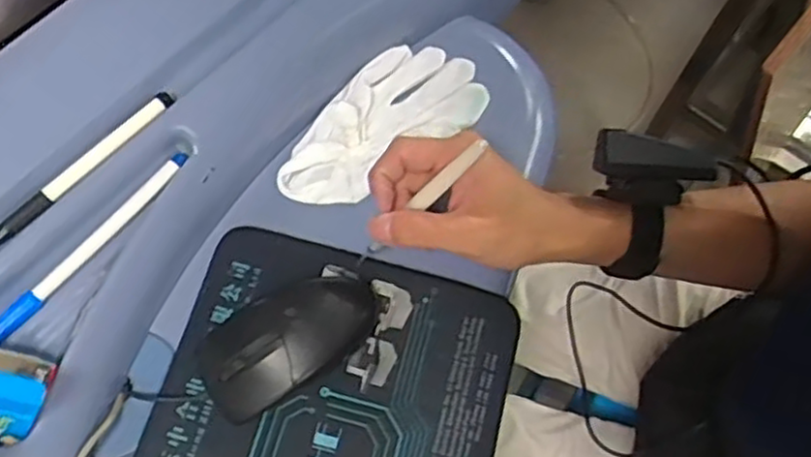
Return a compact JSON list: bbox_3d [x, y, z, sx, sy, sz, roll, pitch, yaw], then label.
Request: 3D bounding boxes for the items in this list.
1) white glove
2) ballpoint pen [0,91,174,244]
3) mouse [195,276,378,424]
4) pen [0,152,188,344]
[{"bbox_3d":[-0.019,-0.075,0.503,0.155,0.025,0.073,-35,73,-14],"label":"white glove"},{"bbox_3d":[-0.183,-0.034,0.415,0.013,0.008,0.128,41,72,14],"label":"ballpoint pen"},{"bbox_3d":[-0.068,0.065,0.437,0.111,0.037,0.058,-27,71,-12],"label":"mouse"},{"bbox_3d":[-0.178,0.010,0.418,0.012,0.009,0.144,39,72,13],"label":"pen"}]

